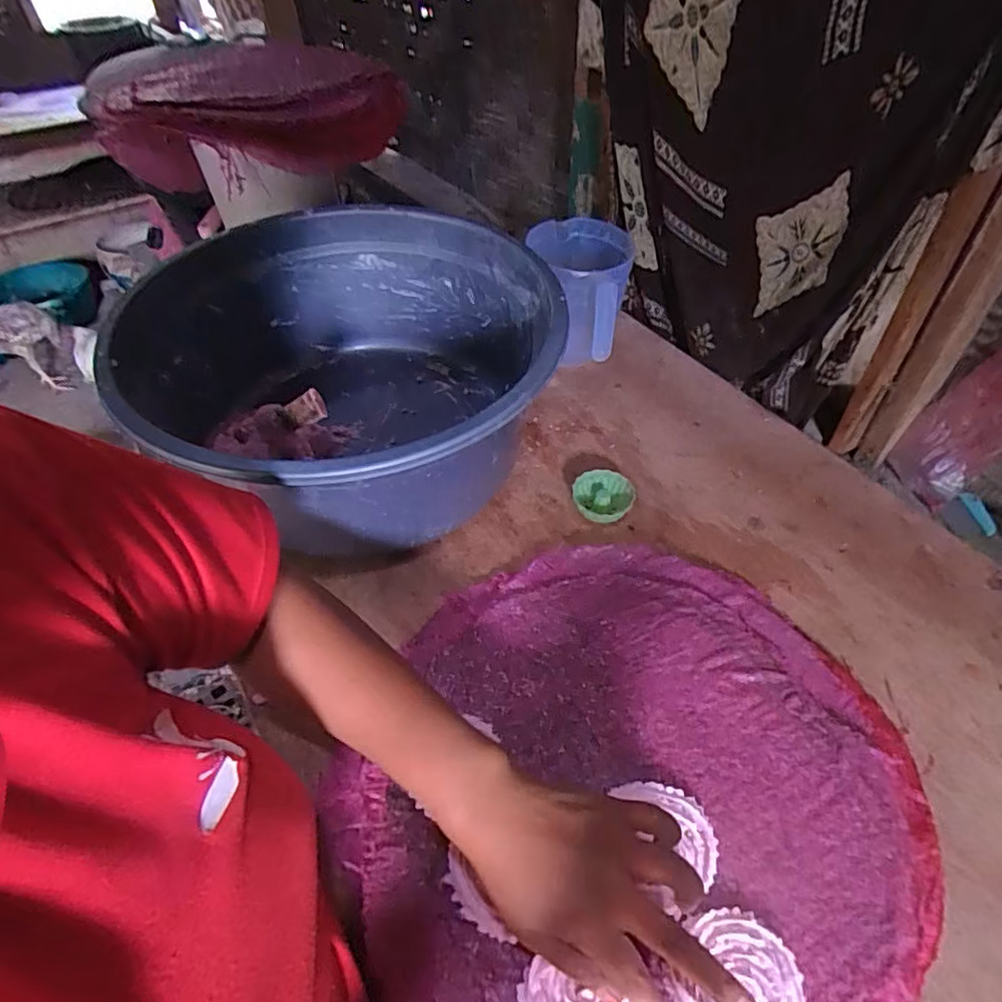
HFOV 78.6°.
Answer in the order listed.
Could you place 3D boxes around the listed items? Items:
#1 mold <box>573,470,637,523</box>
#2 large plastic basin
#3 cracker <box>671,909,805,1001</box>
[{"bbox_3d":[0.105,-0.003,0.632,0.061,0.024,0.056,13,48,12],"label":"mold"},{"bbox_3d":[-0.142,-0.125,0.639,0.415,0.195,0.374,30,53,25],"label":"large plastic basin"},{"bbox_3d":[0.142,0.290,0.361,0.071,0.008,0.078,0,47,0],"label":"cracker"}]

